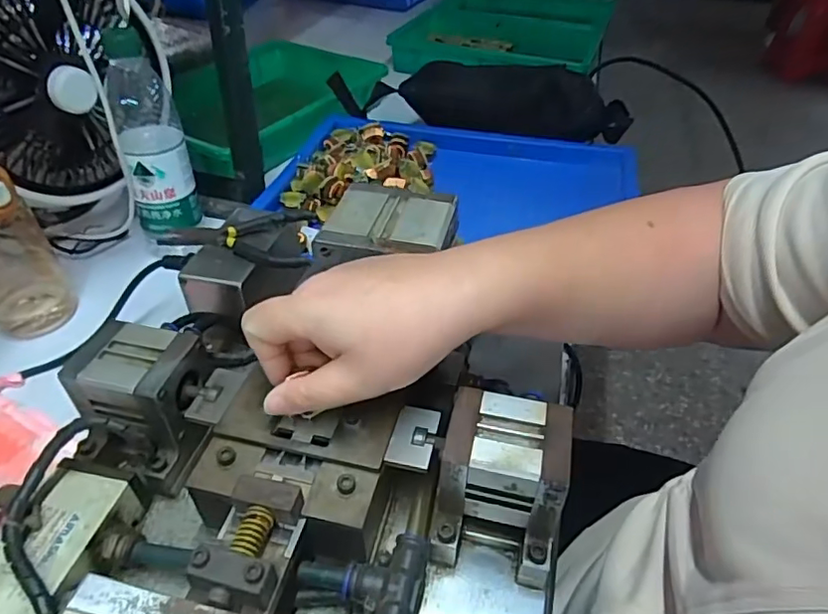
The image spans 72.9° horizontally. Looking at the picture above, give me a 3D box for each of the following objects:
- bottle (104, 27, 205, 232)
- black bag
[{"bbox_3d":[-0.261,-0.168,0.552,0.065,0.182,0.066,-15,44,-19],"label":"bottle"},{"bbox_3d":[0.146,-0.289,0.781,0.319,0.072,0.091,5,41,2],"label":"black bag"}]

